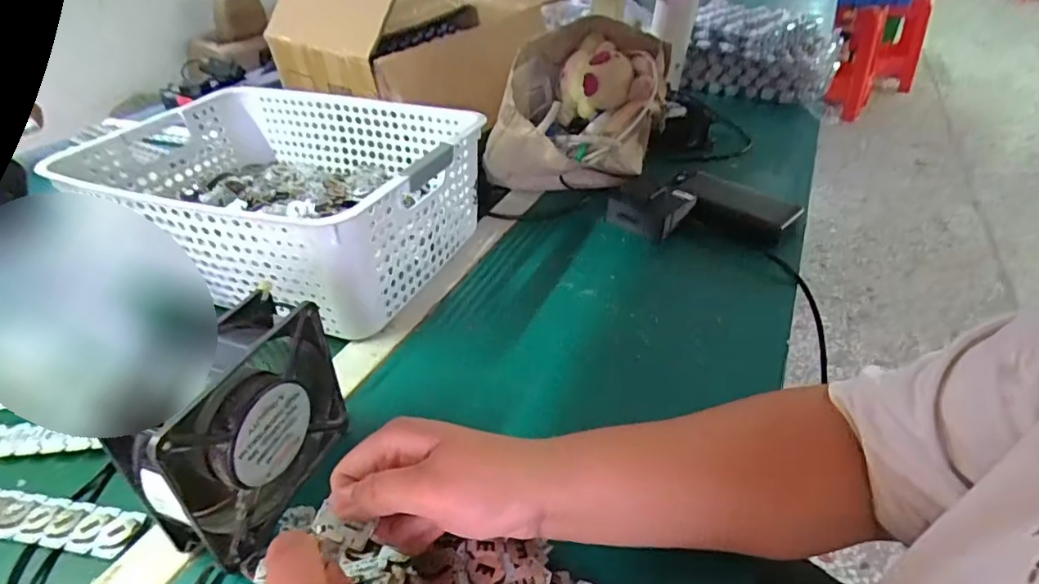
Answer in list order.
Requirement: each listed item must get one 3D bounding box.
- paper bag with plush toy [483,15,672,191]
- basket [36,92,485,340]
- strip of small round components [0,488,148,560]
[{"bbox_3d":[0.066,-0.200,0.649,0.160,0.175,0.168,15,40,22],"label":"paper bag with plush toy"},{"bbox_3d":[-0.246,-0.102,0.580,0.369,0.124,0.264,14,39,19],"label":"basket"},{"bbox_3d":[-0.362,0.137,0.364,0.252,0.005,0.030,6,37,8],"label":"strip of small round components"}]

